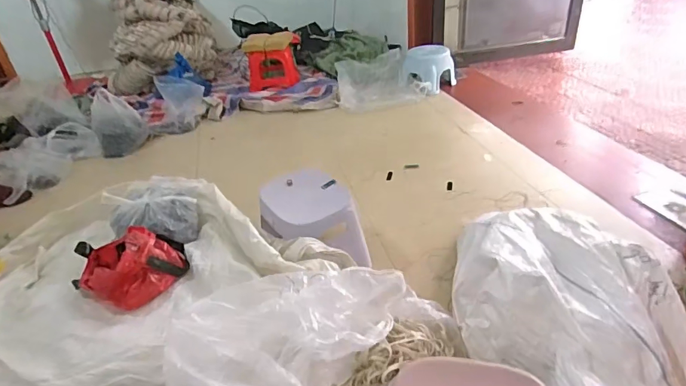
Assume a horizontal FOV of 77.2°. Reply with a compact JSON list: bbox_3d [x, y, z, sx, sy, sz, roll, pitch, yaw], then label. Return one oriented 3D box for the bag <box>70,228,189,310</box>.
[{"bbox_3d":[-0.538,0.154,1.043,0.268,0.114,0.192,7,36,19],"label":"bag"}]

